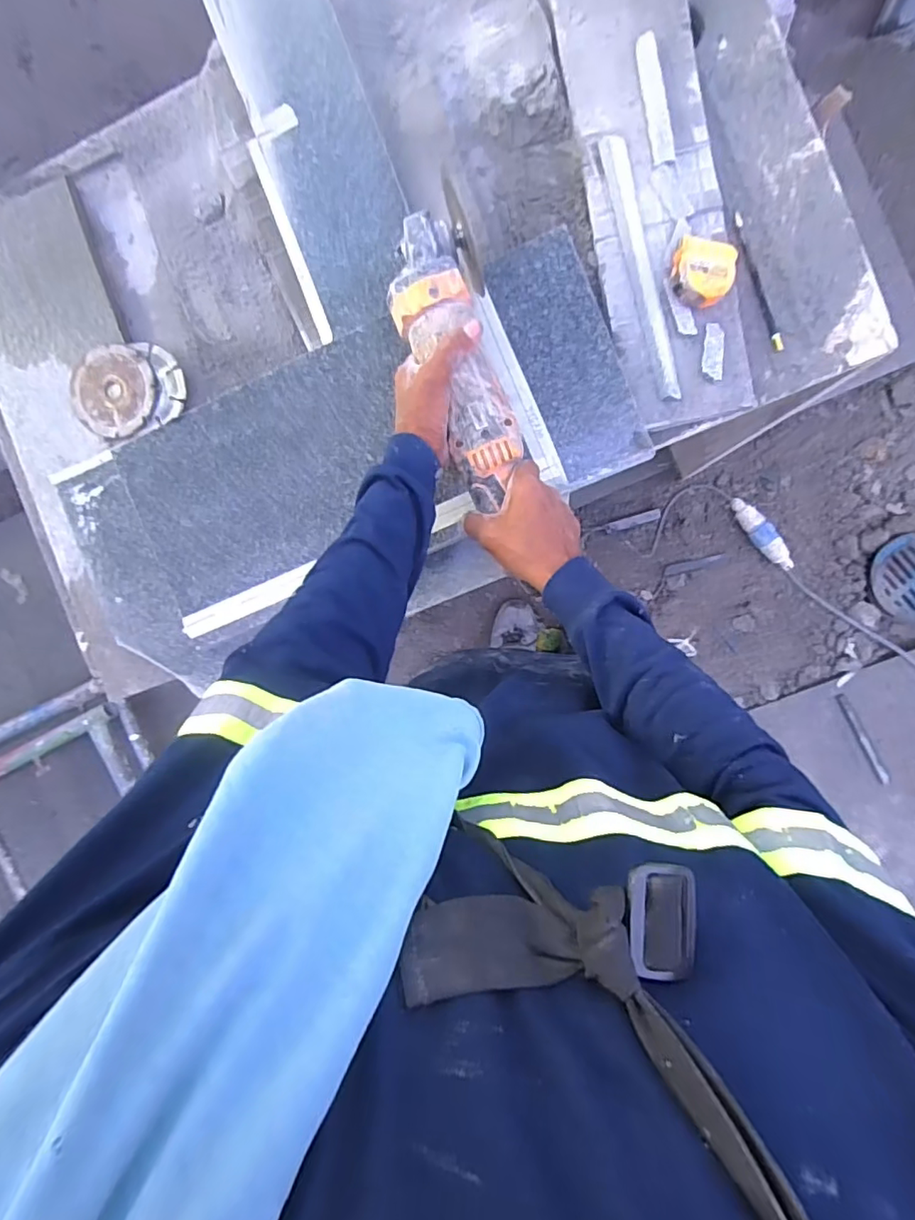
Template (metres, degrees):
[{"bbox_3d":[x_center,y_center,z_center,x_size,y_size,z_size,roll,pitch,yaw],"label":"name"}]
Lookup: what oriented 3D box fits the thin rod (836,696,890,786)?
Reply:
[{"bbox_3d":[0.924,0.295,1.277,0.020,0.011,0.221,-26,88,6],"label":"thin rod"}]

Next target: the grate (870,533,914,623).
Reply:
[{"bbox_3d":[1.044,-0.074,1.283,0.158,0.015,0.194,12,97,18],"label":"grate"}]

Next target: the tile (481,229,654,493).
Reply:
[{"bbox_3d":[0.117,-0.256,0.571,0.101,0.024,0.242,-23,90,8],"label":"tile"}]

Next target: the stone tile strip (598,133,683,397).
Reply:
[{"bbox_3d":[0.190,-0.354,0.583,0.023,0.018,0.271,-14,91,8],"label":"stone tile strip"}]

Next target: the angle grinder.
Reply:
[{"bbox_3d":[0.001,-0.226,0.530,0.083,0.080,0.264,-13,92,7],"label":"angle grinder"}]

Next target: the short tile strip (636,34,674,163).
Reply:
[{"bbox_3d":[0.199,-0.517,0.566,0.021,0.011,0.121,-11,91,7],"label":"short tile strip"}]

